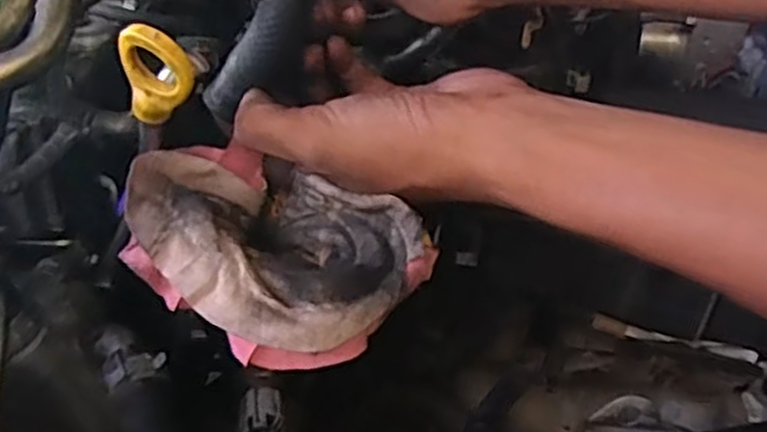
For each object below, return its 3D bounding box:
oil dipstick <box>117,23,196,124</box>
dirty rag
[{"bbox_3d":[-0.089,-0.057,0.303,0.030,0.047,0.014,25,50,4],"label":"oil dipstick"},{"bbox_3d":[-0.050,0.010,0.318,0.118,0.039,0.095,26,42,27],"label":"dirty rag"}]

